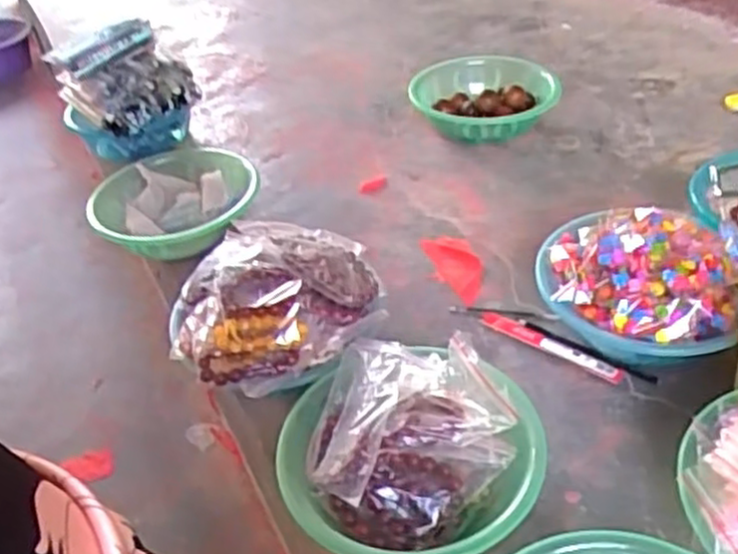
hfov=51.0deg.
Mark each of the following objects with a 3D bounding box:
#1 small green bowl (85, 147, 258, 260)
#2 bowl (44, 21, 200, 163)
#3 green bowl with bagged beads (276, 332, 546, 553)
[{"bbox_3d":[-0.277,-0.113,1.114,0.246,0.068,0.249,0,39,8],"label":"small green bowl"},{"bbox_3d":[-0.420,-0.318,1.335,0.177,0.209,0.158,23,47,29],"label":"bowl"},{"bbox_3d":[0.035,0.164,0.714,0.226,0.095,0.232,-4,38,3],"label":"green bowl with bagged beads"}]

